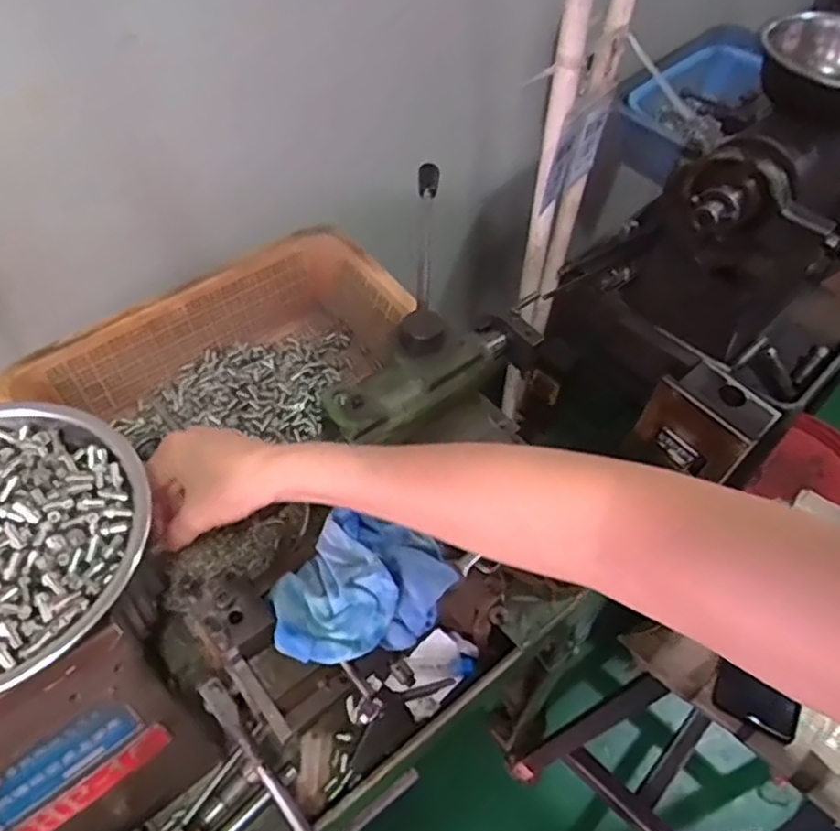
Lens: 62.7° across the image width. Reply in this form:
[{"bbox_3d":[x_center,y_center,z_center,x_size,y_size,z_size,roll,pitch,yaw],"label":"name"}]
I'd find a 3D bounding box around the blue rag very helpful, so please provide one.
[{"bbox_3d":[-0.040,0.120,0.466,0.096,0.037,0.114,27,55,17],"label":"blue rag"}]

